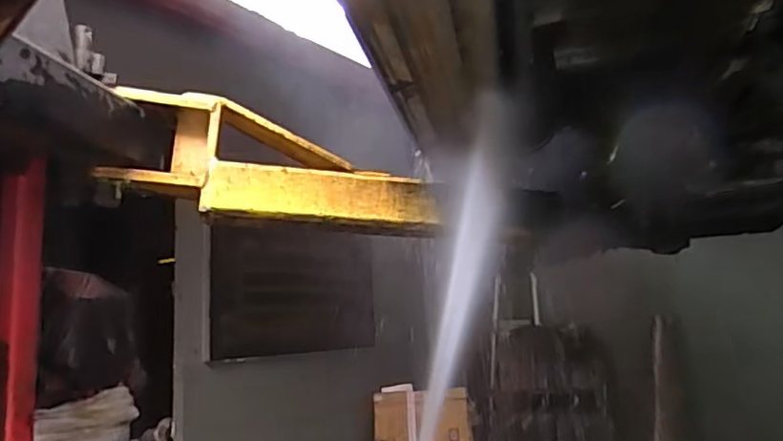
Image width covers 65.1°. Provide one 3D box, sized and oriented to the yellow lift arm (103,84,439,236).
[{"bbox_3d":[-0.166,-0.068,0.962,0.503,0.181,0.080,14,-13,-10],"label":"yellow lift arm"}]

